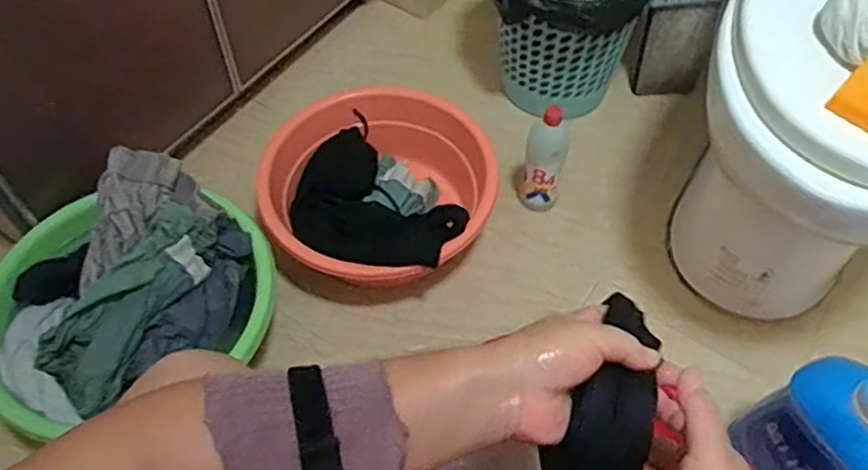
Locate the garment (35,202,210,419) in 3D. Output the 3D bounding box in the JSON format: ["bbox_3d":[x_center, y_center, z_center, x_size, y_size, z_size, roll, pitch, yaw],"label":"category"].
[{"bbox_3d":[-0.378,0.084,0.862,0.109,0.079,0.260,25,59,16],"label":"garment"}]

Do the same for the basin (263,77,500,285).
[{"bbox_3d":[-0.082,-0.059,1.035,0.327,0.133,0.339,-30,61,-19],"label":"basin"}]

